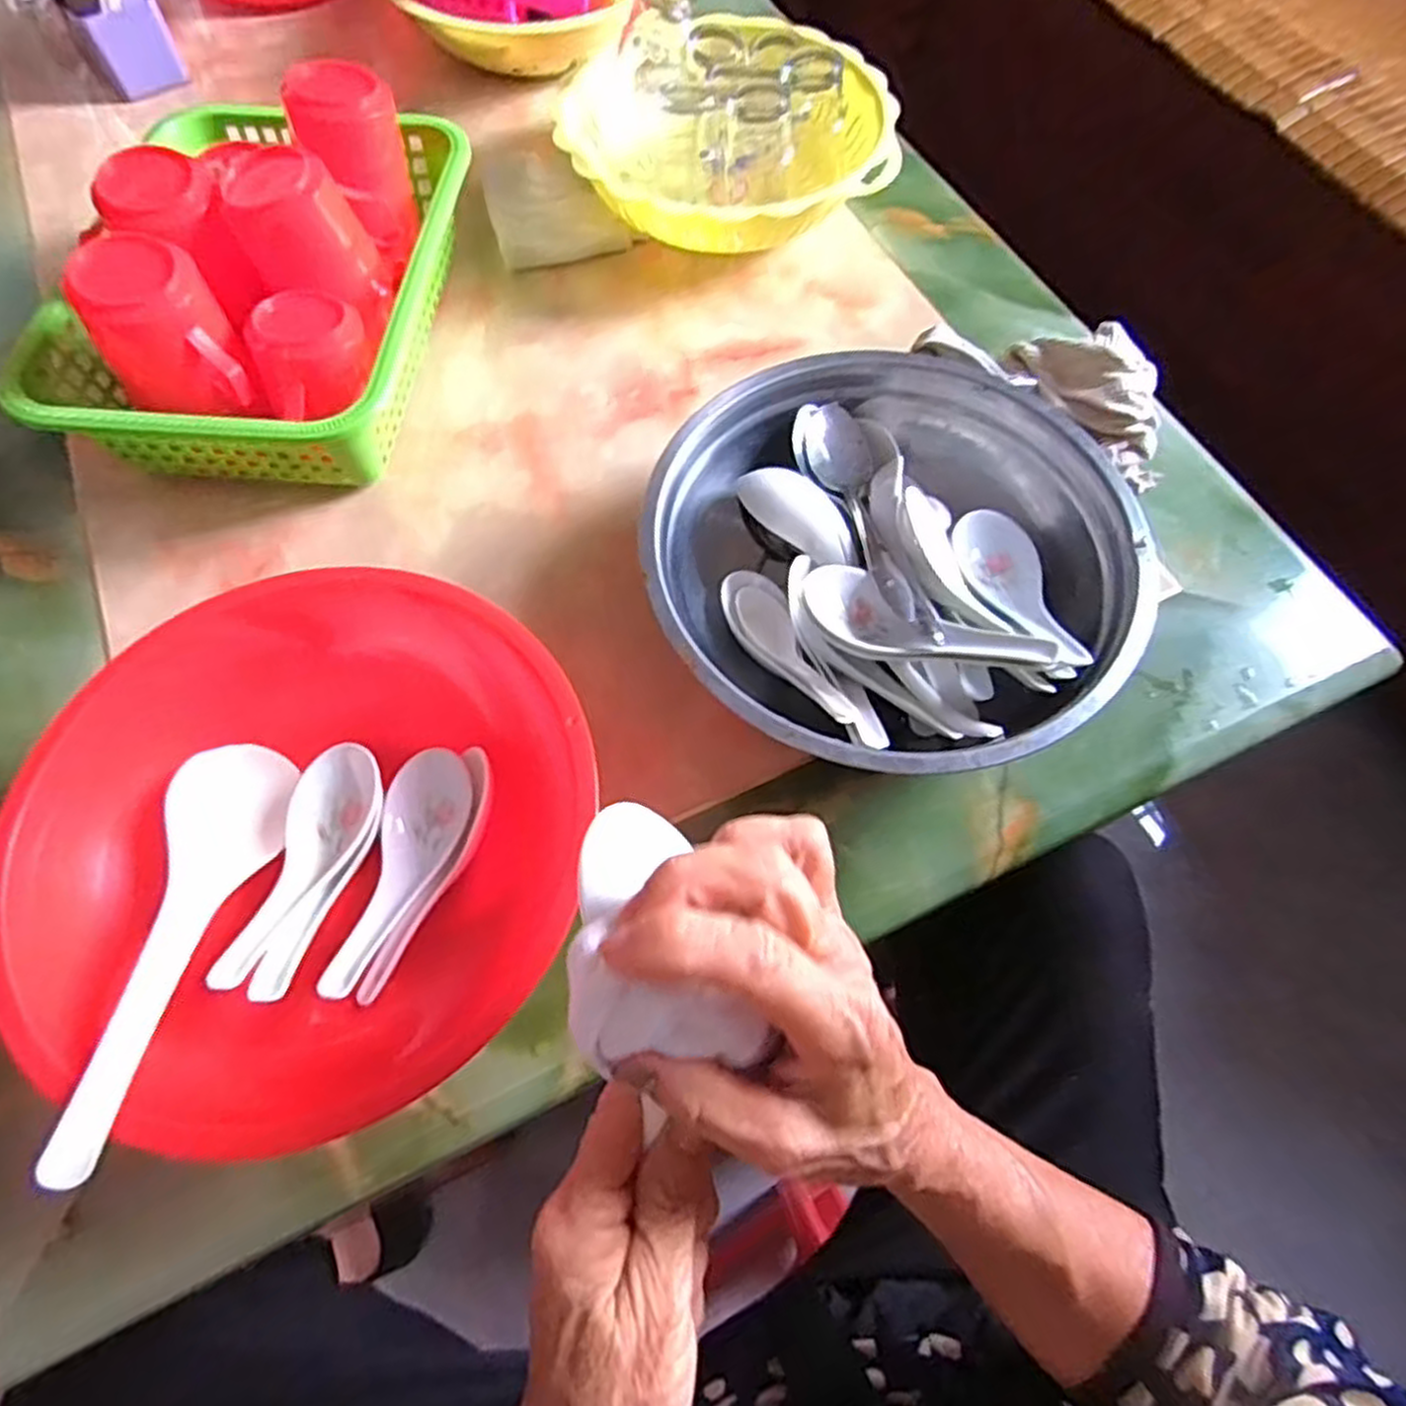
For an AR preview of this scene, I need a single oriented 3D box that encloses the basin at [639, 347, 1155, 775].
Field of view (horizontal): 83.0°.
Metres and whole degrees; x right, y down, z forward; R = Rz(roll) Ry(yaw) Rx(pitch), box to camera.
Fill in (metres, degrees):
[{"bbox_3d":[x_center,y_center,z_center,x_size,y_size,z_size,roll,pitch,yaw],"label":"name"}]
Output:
[{"bbox_3d":[0.101,-0.075,0.447,0.253,0.070,0.250,0,64,-1],"label":"basin"}]

